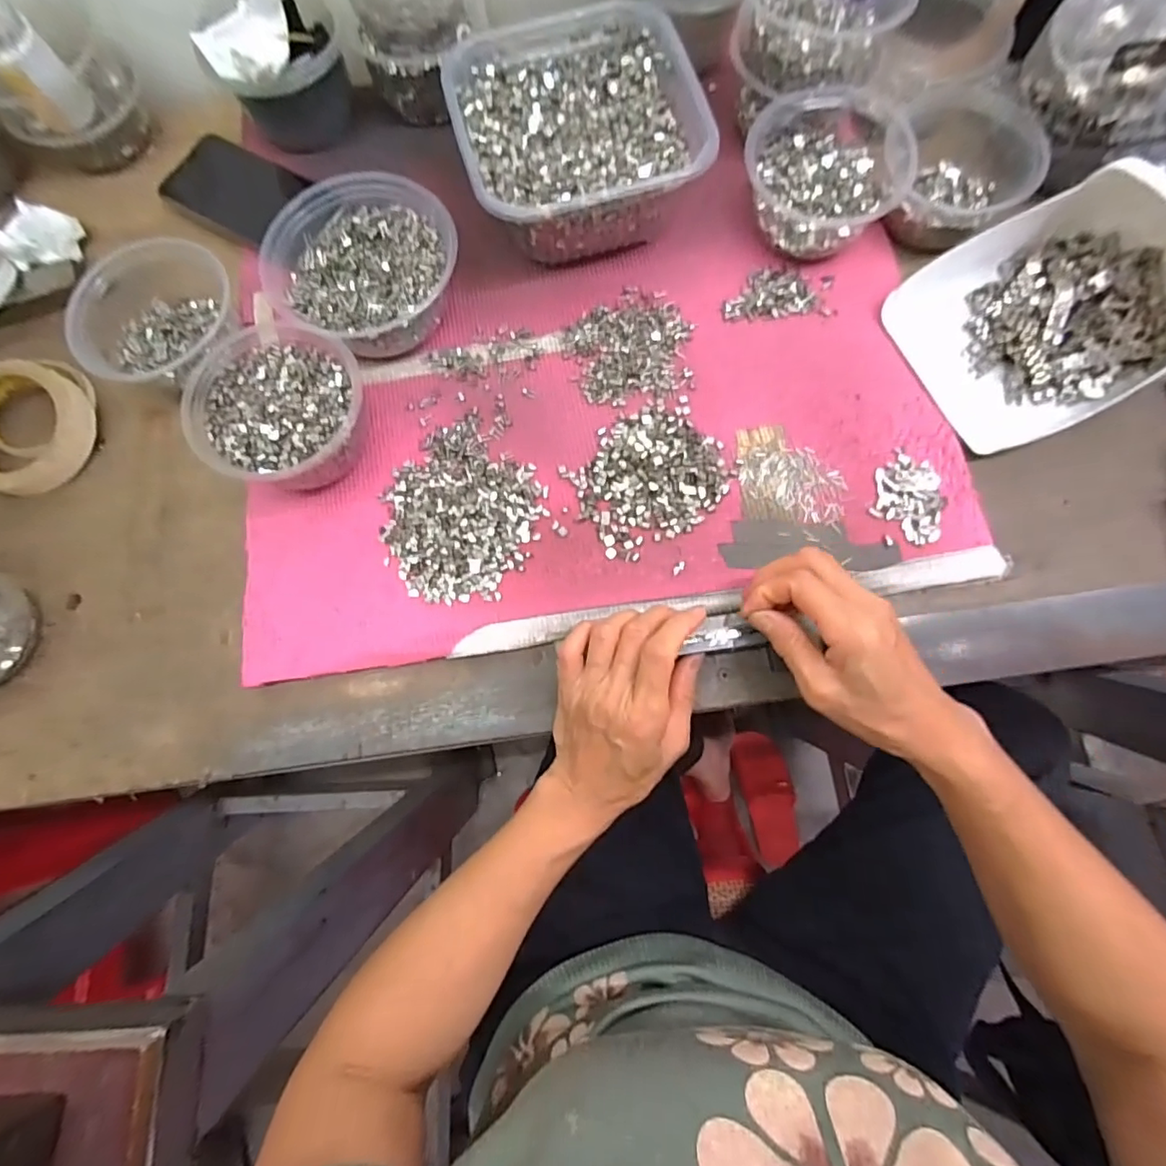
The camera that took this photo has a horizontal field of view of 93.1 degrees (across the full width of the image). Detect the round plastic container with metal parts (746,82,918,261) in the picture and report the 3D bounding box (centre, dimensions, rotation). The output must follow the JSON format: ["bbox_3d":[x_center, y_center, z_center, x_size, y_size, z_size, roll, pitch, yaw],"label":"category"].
[{"bbox_3d":[0.184,-0.310,0.424,0.110,0.056,0.110,0,76,1],"label":"round plastic container with metal parts"}]

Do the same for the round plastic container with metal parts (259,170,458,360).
[{"bbox_3d":[-0.161,-0.234,0.417,0.134,0.052,0.122,0,76,1],"label":"round plastic container with metal parts"}]

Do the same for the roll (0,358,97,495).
[{"bbox_3d":[-0.430,-0.122,0.423,0.098,0.027,0.102,0,76,1],"label":"roll"}]

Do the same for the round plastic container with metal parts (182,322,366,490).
[{"bbox_3d":[-0.208,-0.120,0.392,0.114,0.055,0.108,0,76,1],"label":"round plastic container with metal parts"}]

